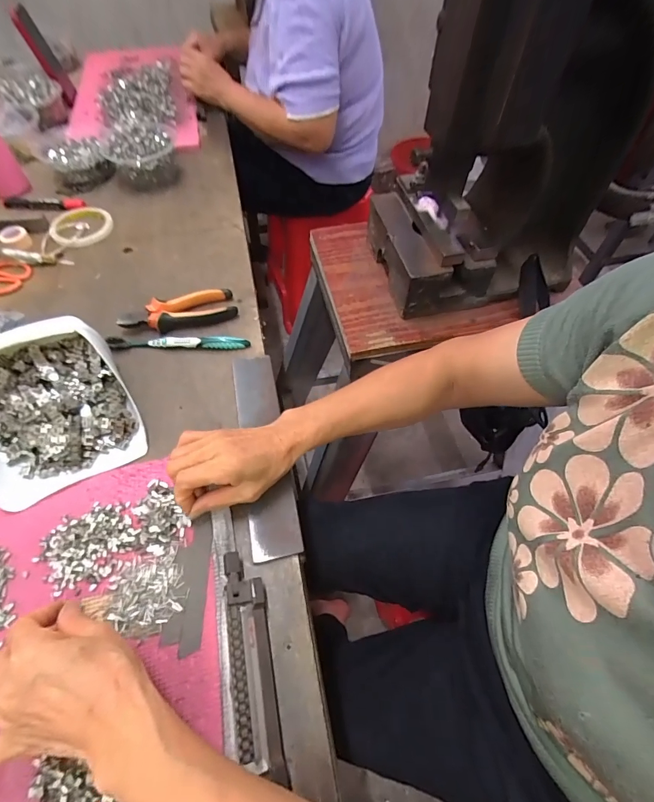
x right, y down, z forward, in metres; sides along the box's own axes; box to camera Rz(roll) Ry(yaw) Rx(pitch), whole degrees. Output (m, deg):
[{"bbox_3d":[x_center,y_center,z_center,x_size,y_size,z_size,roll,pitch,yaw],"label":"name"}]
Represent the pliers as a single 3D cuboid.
[{"bbox_3d":[-0.203,-0.122,0.540,0.148,0.022,0.052,-14,58,-12],"label":"pliers"}]

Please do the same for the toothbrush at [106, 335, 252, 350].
[{"bbox_3d":[-0.195,-0.078,0.515,0.181,0.015,0.014,0,57,-3],"label":"toothbrush"}]

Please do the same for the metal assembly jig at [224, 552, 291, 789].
[{"bbox_3d":[-0.064,0.208,0.327,0.033,0.017,0.154,-10,58,-9],"label":"metal assembly jig"}]

